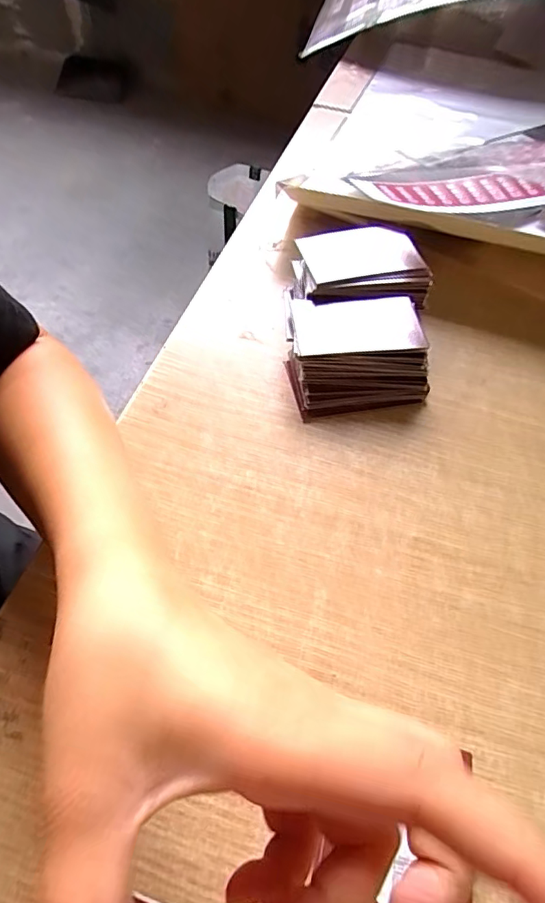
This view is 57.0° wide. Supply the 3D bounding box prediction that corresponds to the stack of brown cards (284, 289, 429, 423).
[{"bbox_3d":[0.056,-0.069,0.342,0.090,0.035,0.083,-4,57,-6],"label":"stack of brown cards"}]

